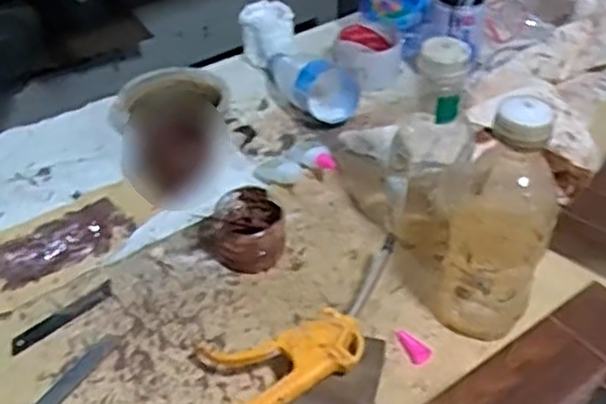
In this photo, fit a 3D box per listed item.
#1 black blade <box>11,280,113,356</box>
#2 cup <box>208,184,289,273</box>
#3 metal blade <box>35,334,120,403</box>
[{"bbox_3d":[-0.207,0.099,0.636,0.097,0.004,0.017,-32,51,-31],"label":"black blade"},{"bbox_3d":[-0.052,0.027,0.679,0.068,0.054,0.069,0,42,0],"label":"cup"},{"bbox_3d":[-0.184,0.141,0.590,0.018,0.004,0.097,23,47,23],"label":"metal blade"}]

